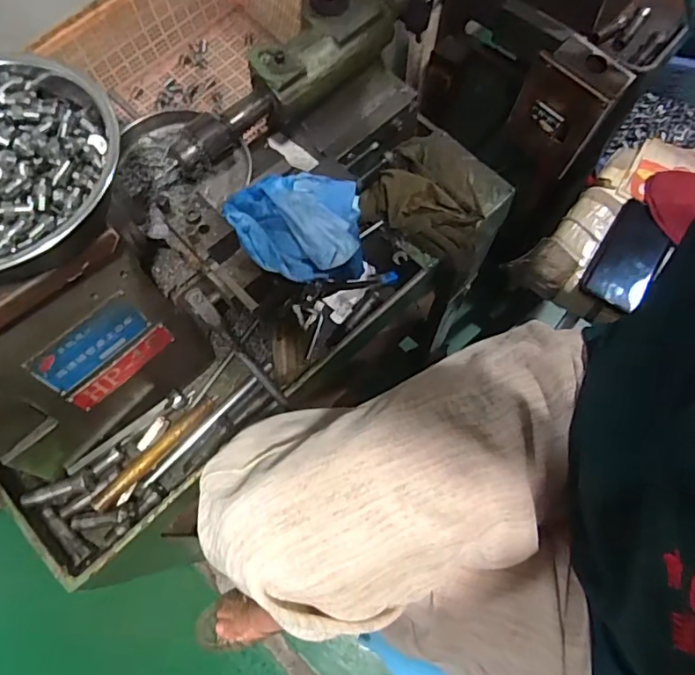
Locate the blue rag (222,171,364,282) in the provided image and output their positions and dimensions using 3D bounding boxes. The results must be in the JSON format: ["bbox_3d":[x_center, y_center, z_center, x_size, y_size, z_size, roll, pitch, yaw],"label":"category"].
[{"bbox_3d":[-0.045,-0.098,0.469,0.118,0.040,0.097,-8,70,-3],"label":"blue rag"}]

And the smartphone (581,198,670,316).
[{"bbox_3d":[0.362,-0.107,0.688,0.073,0.008,0.152,28,76,25],"label":"smartphone"}]

